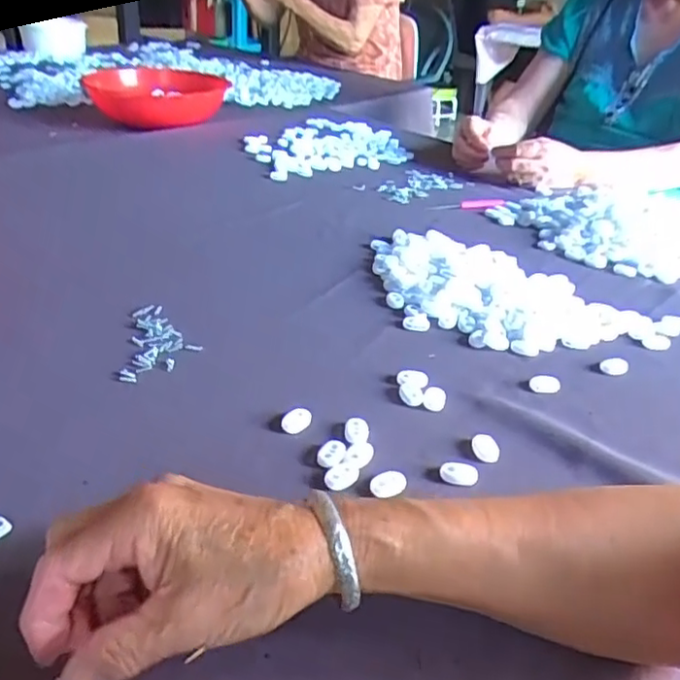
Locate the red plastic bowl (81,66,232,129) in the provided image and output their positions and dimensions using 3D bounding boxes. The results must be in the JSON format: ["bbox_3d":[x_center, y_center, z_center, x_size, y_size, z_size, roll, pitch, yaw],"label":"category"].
[{"bbox_3d":[-0.294,-0.390,1.021,0.193,0.062,0.205,4,33,-3],"label":"red plastic bowl"}]

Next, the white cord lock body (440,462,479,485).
[{"bbox_3d":[0.075,0.083,0.396,0.023,0.007,0.015,11,33,8],"label":"white cord lock body"}]

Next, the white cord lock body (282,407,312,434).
[{"bbox_3d":[-0.029,0.054,0.428,0.016,0.007,0.019,17,35,17],"label":"white cord lock body"}]

